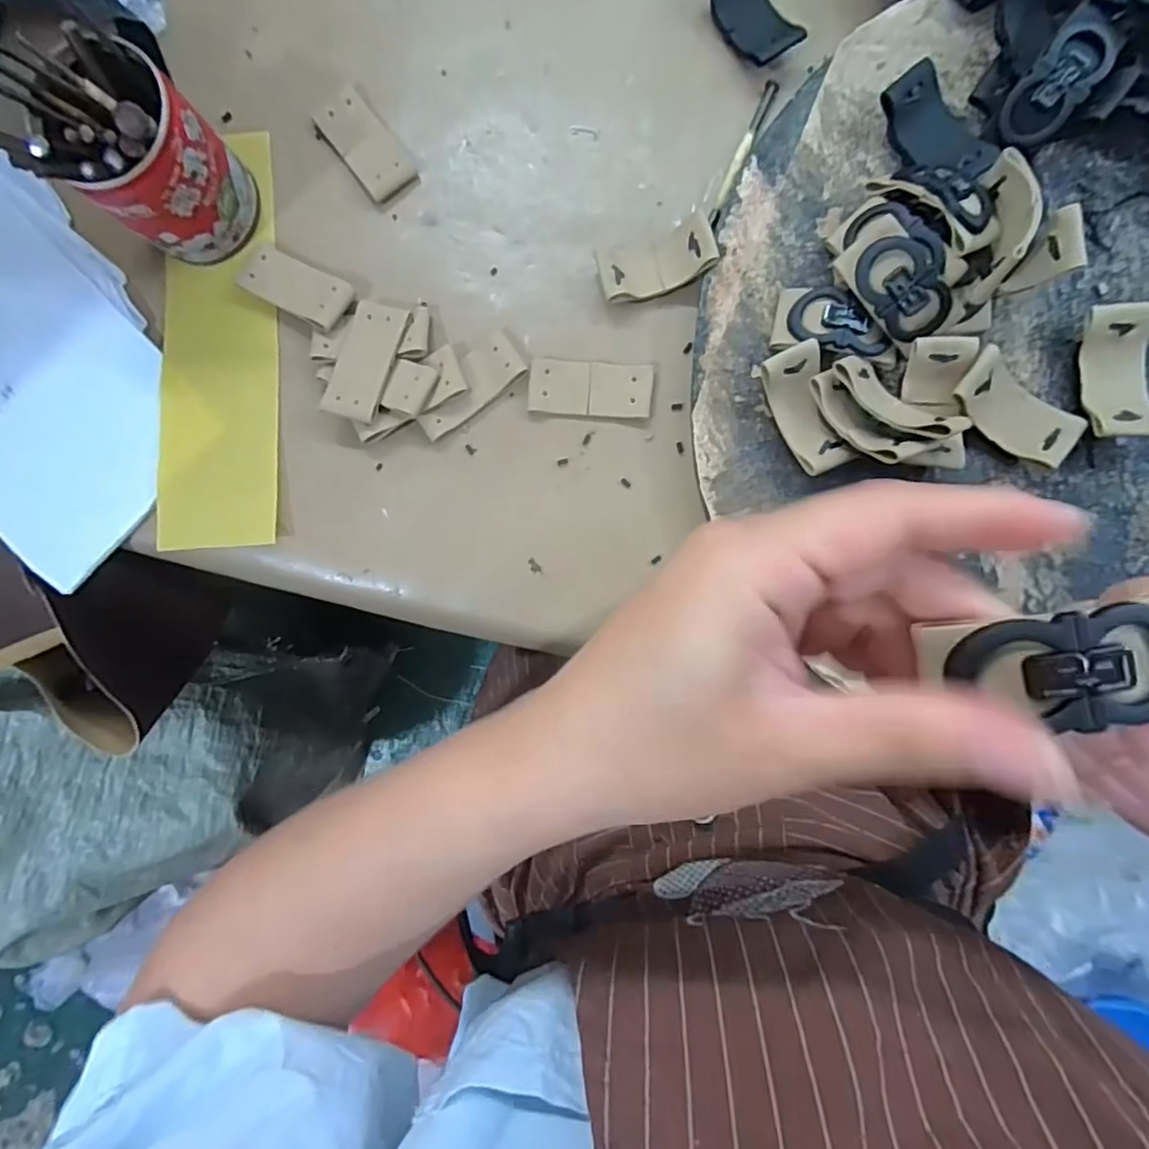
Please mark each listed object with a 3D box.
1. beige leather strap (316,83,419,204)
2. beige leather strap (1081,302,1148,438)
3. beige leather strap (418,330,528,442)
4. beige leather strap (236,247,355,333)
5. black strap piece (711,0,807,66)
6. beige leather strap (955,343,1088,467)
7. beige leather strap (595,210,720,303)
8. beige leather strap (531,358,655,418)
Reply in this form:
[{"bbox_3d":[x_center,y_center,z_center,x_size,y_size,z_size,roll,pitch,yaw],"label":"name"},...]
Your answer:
[{"bbox_3d":[-0.108,-0.223,0.312,0.028,0.009,0.060,-38,86,2],"label":"beige leather strap"},{"bbox_3d":[0.242,-0.089,0.266,0.026,0.016,0.057,0,89,4],"label":"beige leather strap"},{"bbox_3d":[-0.054,-0.097,0.309,0.062,0.006,0.026,-37,94,3],"label":"beige leather strap"},{"bbox_3d":[-0.145,-0.149,0.309,0.057,0.010,0.026,27,91,4],"label":"beige leather strap"},{"bbox_3d":[0.087,-0.279,0.297,0.027,0.014,0.057,-32,87,3],"label":"black strap piece"},{"bbox_3d":[0.197,-0.073,0.269,0.056,0.013,0.027,35,91,4],"label":"beige leather strap"},{"bbox_3d":[0.040,-0.155,0.297,0.055,0.020,0.032,-9,88,4],"label":"beige leather strap"},{"bbox_3d":[0.008,-0.095,0.305,0.061,0.004,0.027,4,89,4],"label":"beige leather strap"}]

